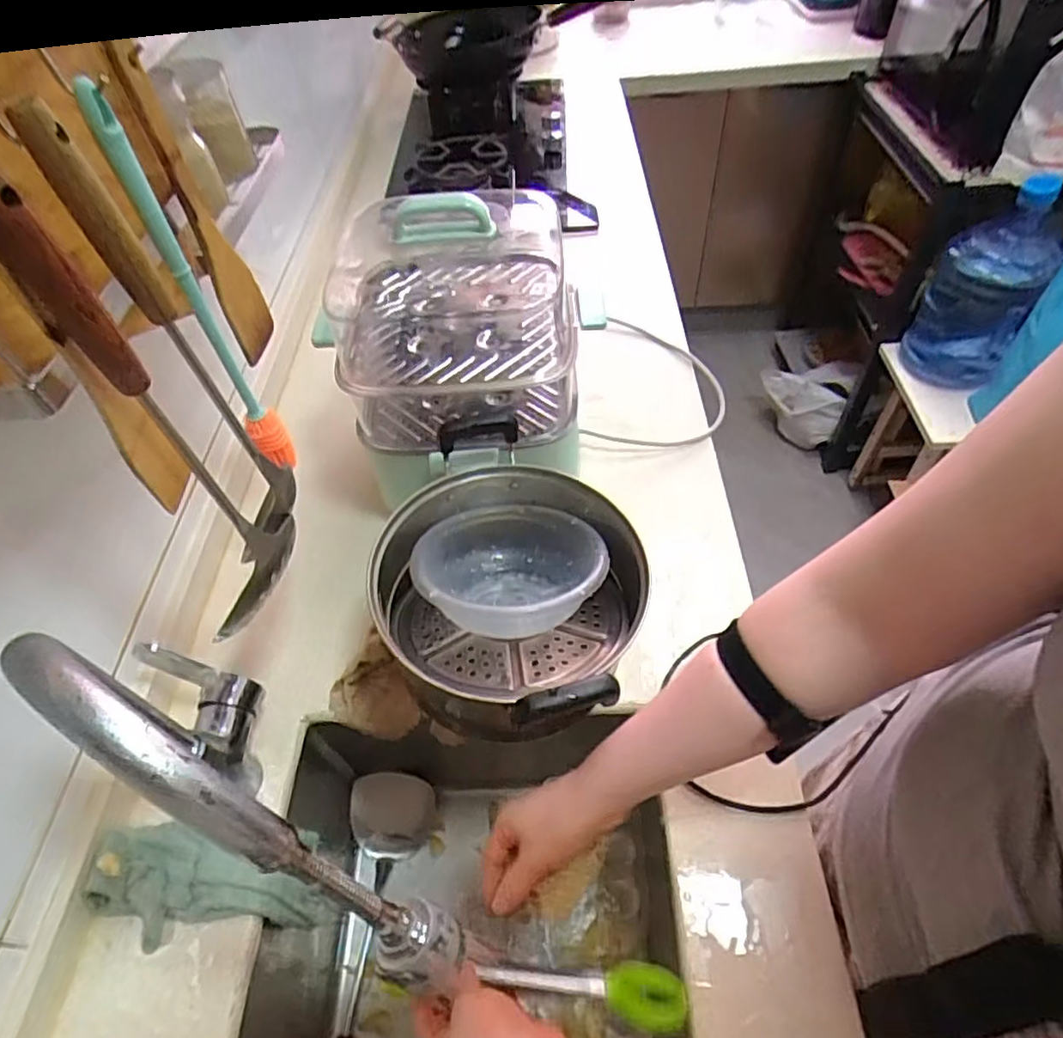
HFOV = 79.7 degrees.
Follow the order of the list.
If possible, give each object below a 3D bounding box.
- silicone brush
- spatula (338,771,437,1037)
[{"bbox_3d":[-0.239,-0.146,0.463,0.028,0.293,0.022,-29,55,-16],"label":"silicone brush"},{"bbox_3d":[-0.174,0.446,0.670,0.093,0.066,0.332,2,53,7],"label":"spatula"}]

